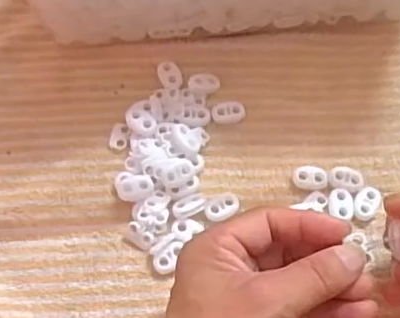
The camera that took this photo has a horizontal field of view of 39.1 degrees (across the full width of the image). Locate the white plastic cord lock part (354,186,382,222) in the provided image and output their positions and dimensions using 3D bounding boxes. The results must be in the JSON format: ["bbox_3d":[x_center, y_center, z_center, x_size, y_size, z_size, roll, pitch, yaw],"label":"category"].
[{"bbox_3d":[0.106,0.028,0.357,0.014,0.004,0.023,27,68,9],"label":"white plastic cord lock part"}]

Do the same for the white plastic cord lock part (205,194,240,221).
[{"bbox_3d":[0.014,0.030,0.351,0.023,0.004,0.014,-25,70,-13],"label":"white plastic cord lock part"}]

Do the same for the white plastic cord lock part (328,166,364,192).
[{"bbox_3d":[0.094,0.012,0.361,0.022,0.004,0.016,14,66,3],"label":"white plastic cord lock part"}]

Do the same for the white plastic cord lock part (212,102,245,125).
[{"bbox_3d":[0.020,-0.031,0.380,0.023,0.004,0.015,-10,67,-7],"label":"white plastic cord lock part"}]

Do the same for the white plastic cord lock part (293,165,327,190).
[{"bbox_3d":[0.071,0.012,0.362,0.021,0.005,0.015,-4,66,-4],"label":"white plastic cord lock part"}]

